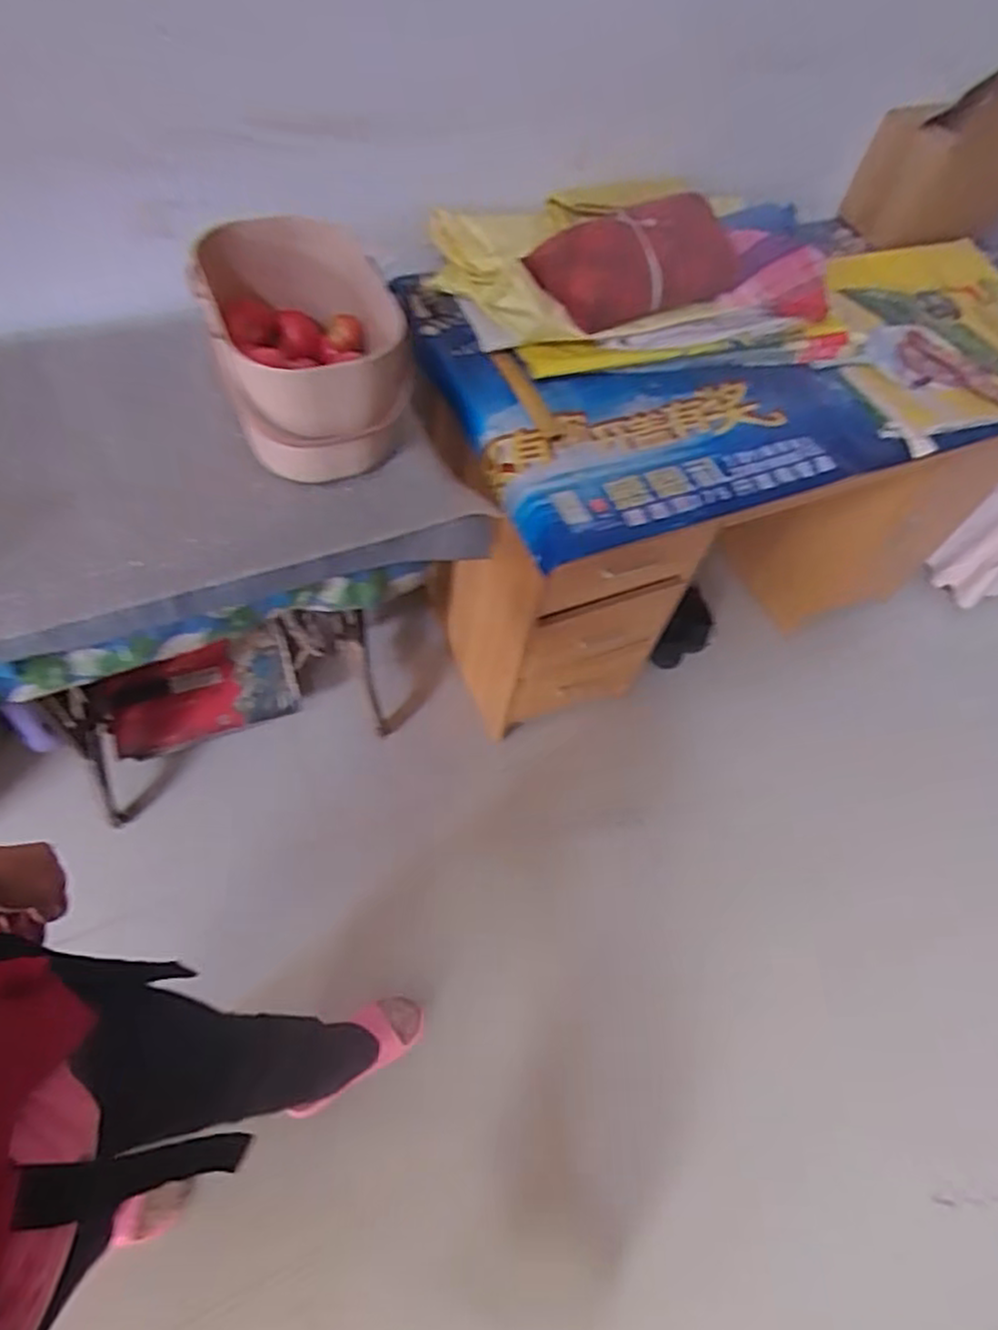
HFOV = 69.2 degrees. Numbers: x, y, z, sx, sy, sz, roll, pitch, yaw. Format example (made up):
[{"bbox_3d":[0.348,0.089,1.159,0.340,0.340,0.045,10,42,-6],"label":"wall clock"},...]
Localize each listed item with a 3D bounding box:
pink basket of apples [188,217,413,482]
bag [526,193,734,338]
[{"bbox_3d":[-0.226,-0.369,0.864,0.196,0.176,0.282,-15,62,-14],"label":"pink basket of apples"},{"bbox_3d":[0.202,-0.582,1.065,0.324,0.136,0.109,-12,61,-13],"label":"bag"}]

